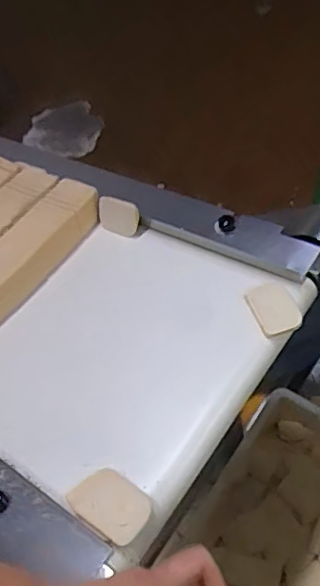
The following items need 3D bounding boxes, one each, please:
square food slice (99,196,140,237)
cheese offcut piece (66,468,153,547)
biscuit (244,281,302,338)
[{"bbox_3d":[-0.064,-0.120,0.864,0.064,0.060,0.007,18,39,9],"label":"square food slice"},{"bbox_3d":[-0.054,0.224,0.593,0.086,0.011,0.056,30,62,23],"label":"cheese offcut piece"},{"bbox_3d":[0.149,0.018,0.726,0.058,0.013,0.076,-19,55,-9],"label":"biscuit"}]

